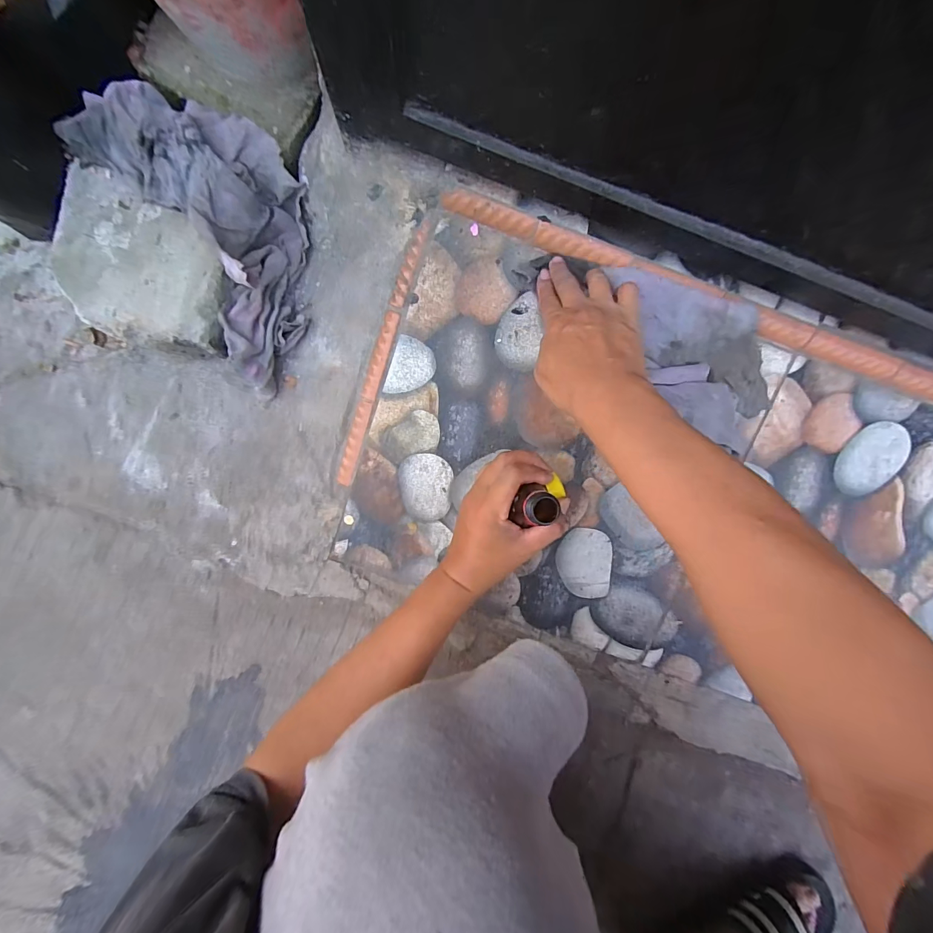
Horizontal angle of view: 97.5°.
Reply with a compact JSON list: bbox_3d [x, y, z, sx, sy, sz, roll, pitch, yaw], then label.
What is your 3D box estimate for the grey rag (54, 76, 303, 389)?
[{"bbox_3d":[-0.260,-0.265,0.451,0.172,0.093,0.323,-35,92,-3],"label":"grey rag"}]

